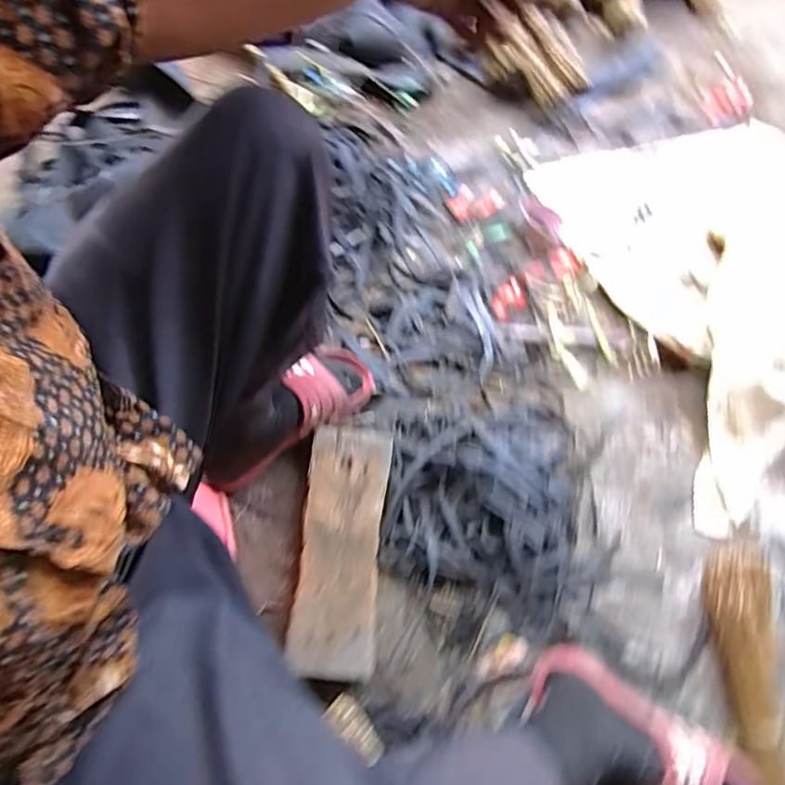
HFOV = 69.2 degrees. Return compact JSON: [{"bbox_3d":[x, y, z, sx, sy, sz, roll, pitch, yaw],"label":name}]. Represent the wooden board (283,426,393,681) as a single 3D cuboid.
[{"bbox_3d":[-0.068,0.197,0.742,0.105,0.025,0.309,5,73,-1],"label":"wooden board"}]

